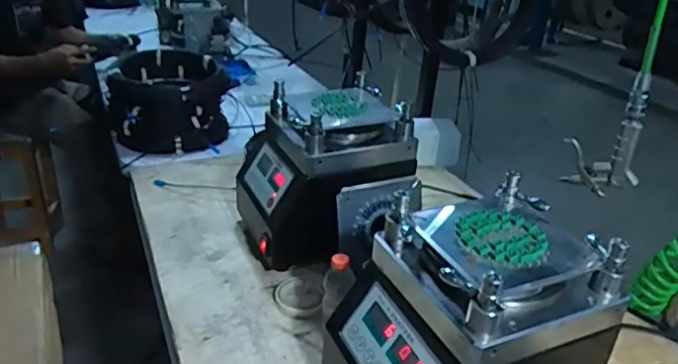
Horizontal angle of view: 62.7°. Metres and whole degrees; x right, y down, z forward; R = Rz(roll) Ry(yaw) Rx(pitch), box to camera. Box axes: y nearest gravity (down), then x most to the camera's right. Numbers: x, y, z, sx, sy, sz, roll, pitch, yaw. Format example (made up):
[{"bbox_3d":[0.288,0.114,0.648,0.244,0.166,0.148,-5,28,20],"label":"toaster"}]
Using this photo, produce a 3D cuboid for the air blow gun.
[{"bbox_3d":[0.364,-0.061,0.745,0.092,0.168,0.034,11,28,14],"label":"air blow gun"}]

